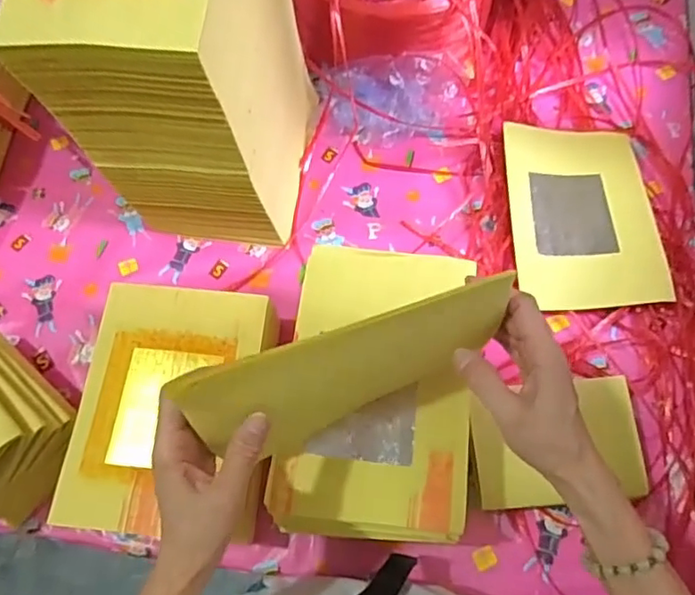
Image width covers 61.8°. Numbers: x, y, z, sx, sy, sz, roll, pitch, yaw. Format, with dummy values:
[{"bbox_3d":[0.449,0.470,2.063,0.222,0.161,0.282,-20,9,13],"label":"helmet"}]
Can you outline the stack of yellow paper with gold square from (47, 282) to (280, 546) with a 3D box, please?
[{"bbox_3d":[-0.166,0.115,0.585,0.171,0.098,0.227,4,70,4],"label":"stack of yellow paper with gold square"}]

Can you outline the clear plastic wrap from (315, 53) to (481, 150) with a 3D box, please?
[{"bbox_3d":[0.060,-0.247,0.725,0.189,0.061,0.093,-2,70,1],"label":"clear plastic wrap"}]

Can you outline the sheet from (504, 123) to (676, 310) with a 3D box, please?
[{"bbox_3d":[0.269,-0.098,0.667,0.160,0.018,0.225,0,70,2],"label":"sheet"}]

